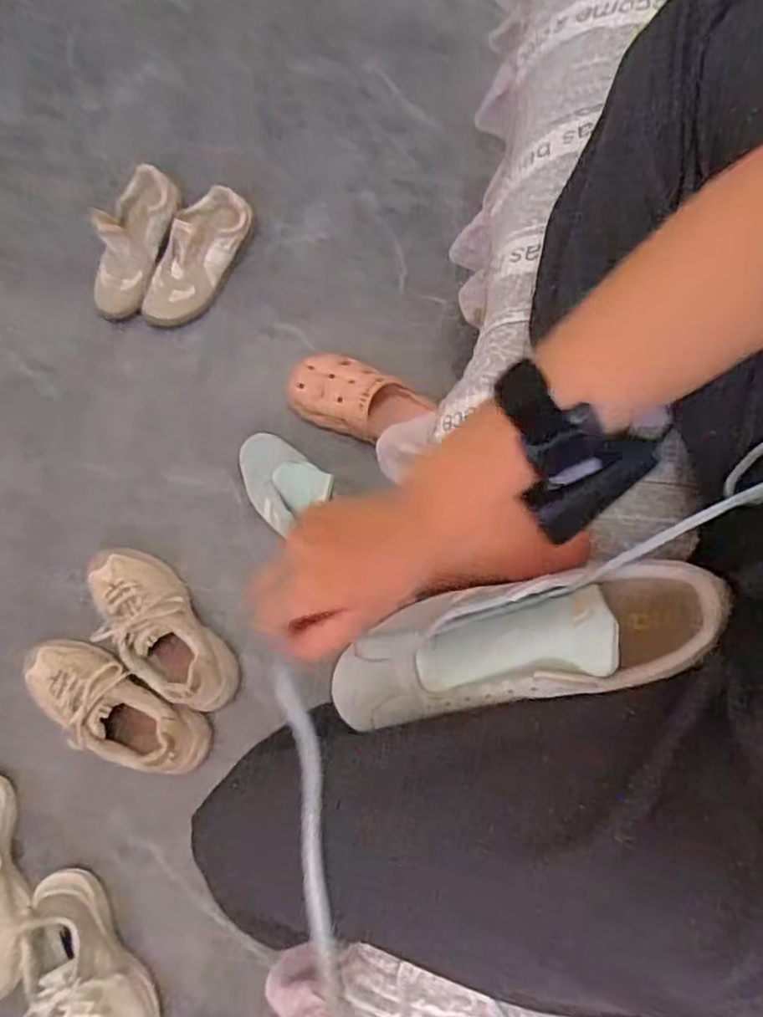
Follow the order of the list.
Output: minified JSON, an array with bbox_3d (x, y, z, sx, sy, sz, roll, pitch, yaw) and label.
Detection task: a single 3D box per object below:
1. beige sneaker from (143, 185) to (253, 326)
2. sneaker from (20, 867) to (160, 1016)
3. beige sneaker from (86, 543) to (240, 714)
[{"bbox_3d":[-0.278,-0.373,0.971,0.085,0.073,0.226,34,95,8],"label":"beige sneaker"},{"bbox_3d":[-0.334,0.547,0.752,0.089,0.094,0.254,-28,76,-4],"label":"sneaker"},{"bbox_3d":[-0.290,0.148,0.848,0.259,0.094,0.111,39,81,12],"label":"beige sneaker"}]

